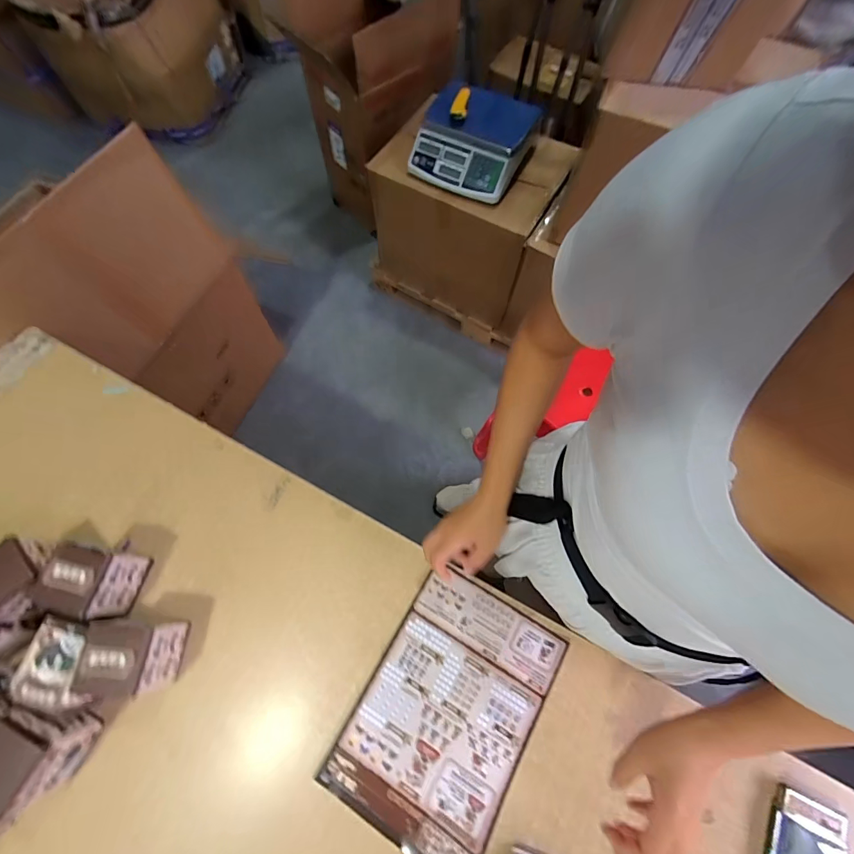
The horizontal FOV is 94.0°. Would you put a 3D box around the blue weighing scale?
[{"bbox_3d":[0.122,-0.769,1.045,0.266,0.109,0.287,24,72,9],"label":"blue weighing scale"}]

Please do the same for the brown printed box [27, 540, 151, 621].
[{"bbox_3d":[-0.431,0.198,0.516,0.079,0.087,0.079,11,70,5],"label":"brown printed box"}]

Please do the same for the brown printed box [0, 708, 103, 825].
[{"bbox_3d":[-0.446,0.368,0.451,0.078,0.092,0.083,20,71,8],"label":"brown printed box"}]

